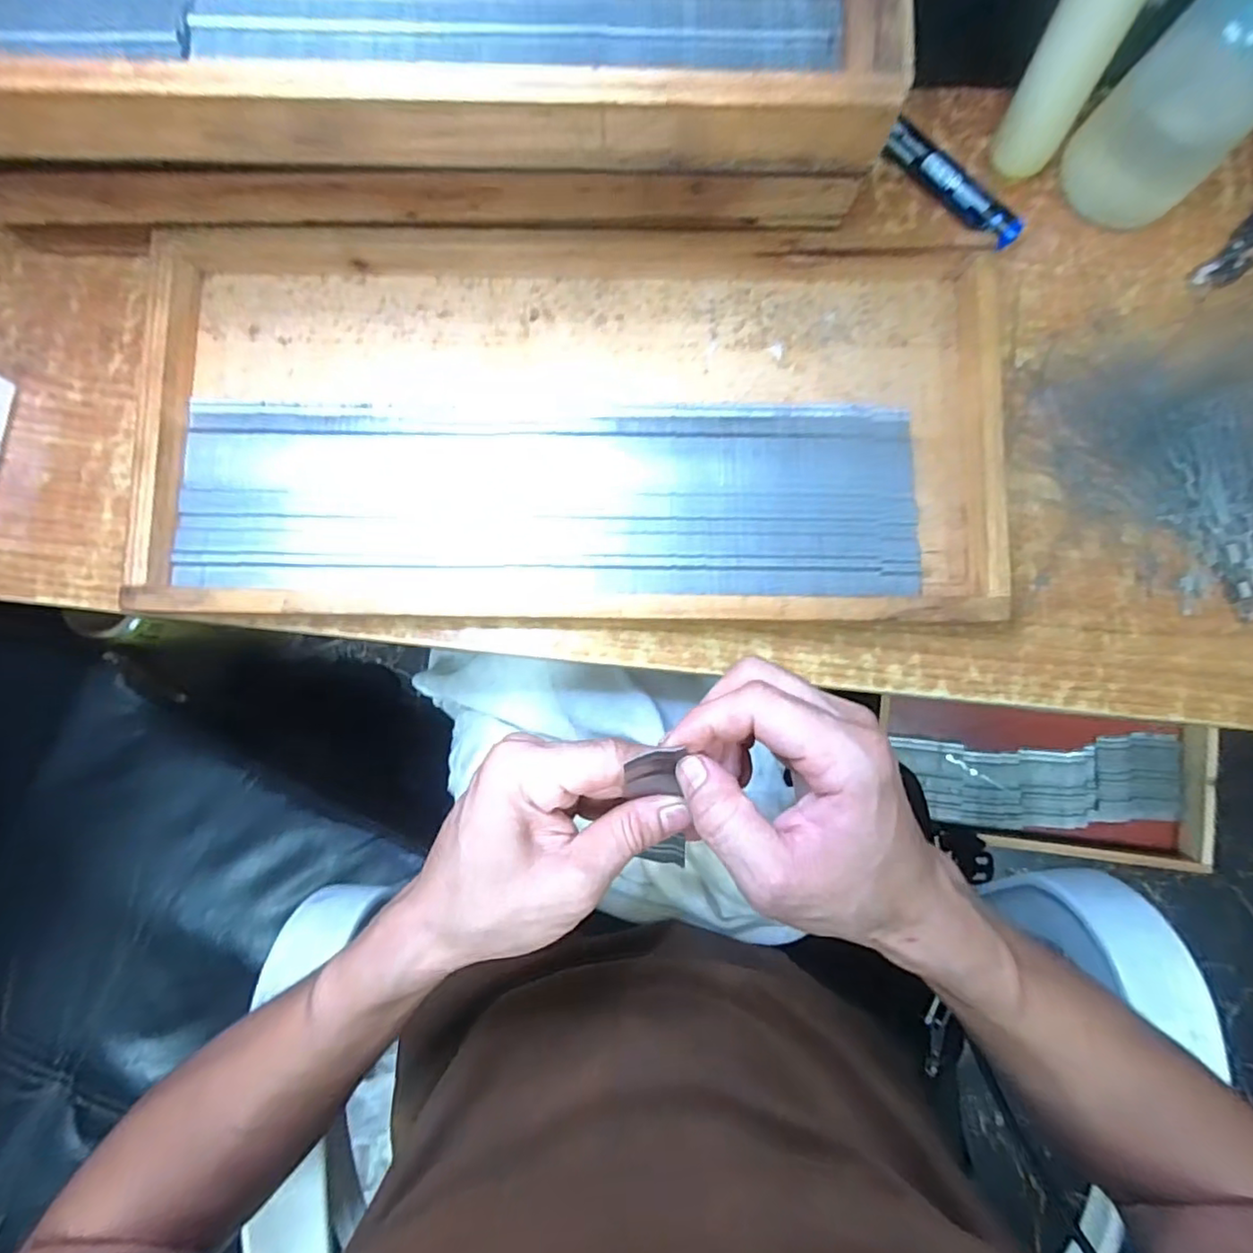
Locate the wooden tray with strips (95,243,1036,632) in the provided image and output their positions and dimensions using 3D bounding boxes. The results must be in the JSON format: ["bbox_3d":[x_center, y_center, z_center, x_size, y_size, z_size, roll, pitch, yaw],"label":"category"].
[{"bbox_3d":[-0.026,-0.101,0.317,0.421,0.024,0.192,1,85,0],"label":"wooden tray with strips"}]

